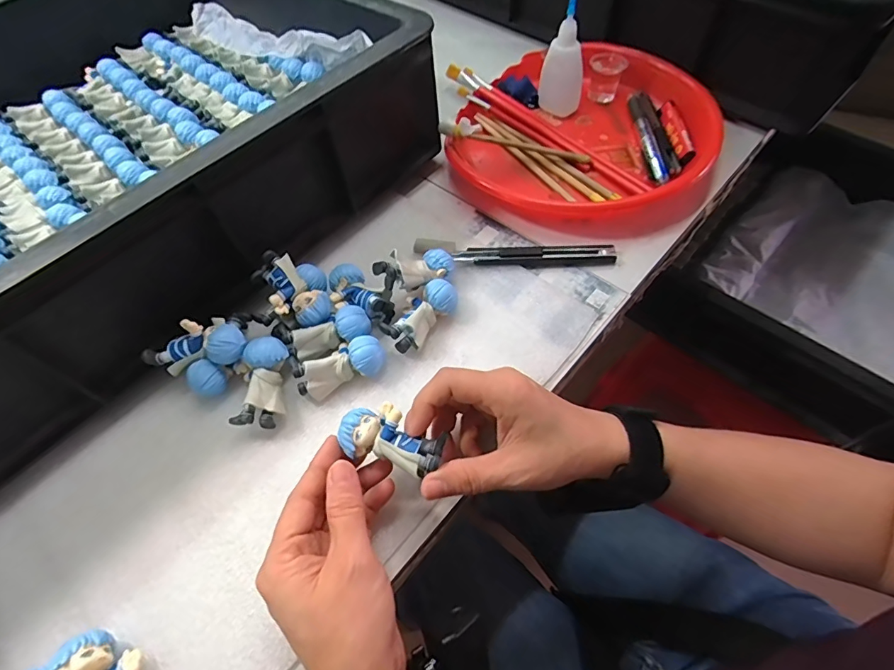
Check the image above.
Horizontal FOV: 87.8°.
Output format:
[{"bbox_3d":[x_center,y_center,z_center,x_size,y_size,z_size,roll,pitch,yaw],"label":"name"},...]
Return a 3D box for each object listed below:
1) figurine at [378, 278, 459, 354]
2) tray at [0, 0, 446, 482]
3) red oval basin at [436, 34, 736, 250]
[{"bbox_3d":[-0.020,-0.015,0.349,0.032,0.026,0.063,31,64,21],"label":"figurine"},{"bbox_3d":[-0.341,-0.136,0.378,0.404,0.102,0.568,37,67,24],"label":"tray"},{"bbox_3d":[0.132,-0.197,0.448,0.243,0.040,0.248,32,65,22],"label":"red oval basin"}]

